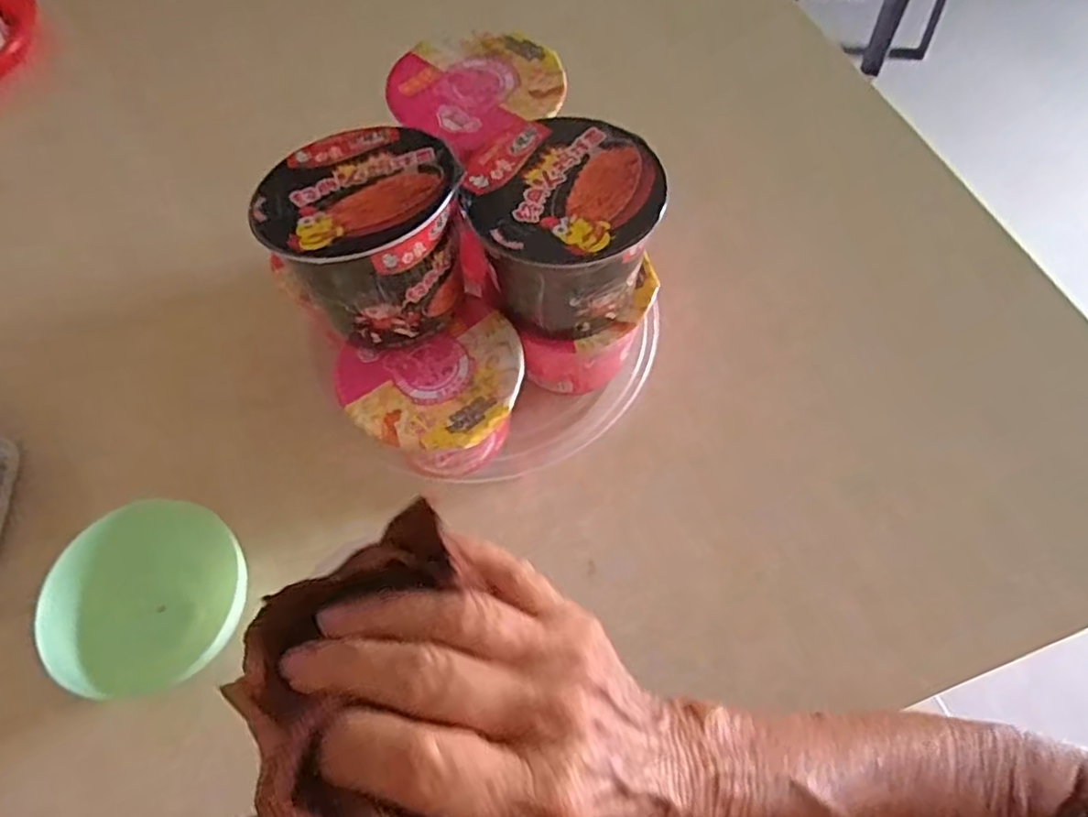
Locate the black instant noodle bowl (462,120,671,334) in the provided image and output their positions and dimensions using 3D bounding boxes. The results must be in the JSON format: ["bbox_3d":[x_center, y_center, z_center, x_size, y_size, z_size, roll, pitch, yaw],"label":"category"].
[{"bbox_3d":[0.010,-0.090,0.361,0.094,0.076,0.093,0,63,1],"label":"black instant noodle bowl"}]

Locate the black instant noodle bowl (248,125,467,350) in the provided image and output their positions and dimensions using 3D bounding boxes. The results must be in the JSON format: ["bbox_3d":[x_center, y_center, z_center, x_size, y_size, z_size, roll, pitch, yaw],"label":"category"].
[{"bbox_3d":[-0.088,-0.090,0.347,0.094,0.064,0.094,0,63,1],"label":"black instant noodle bowl"}]

